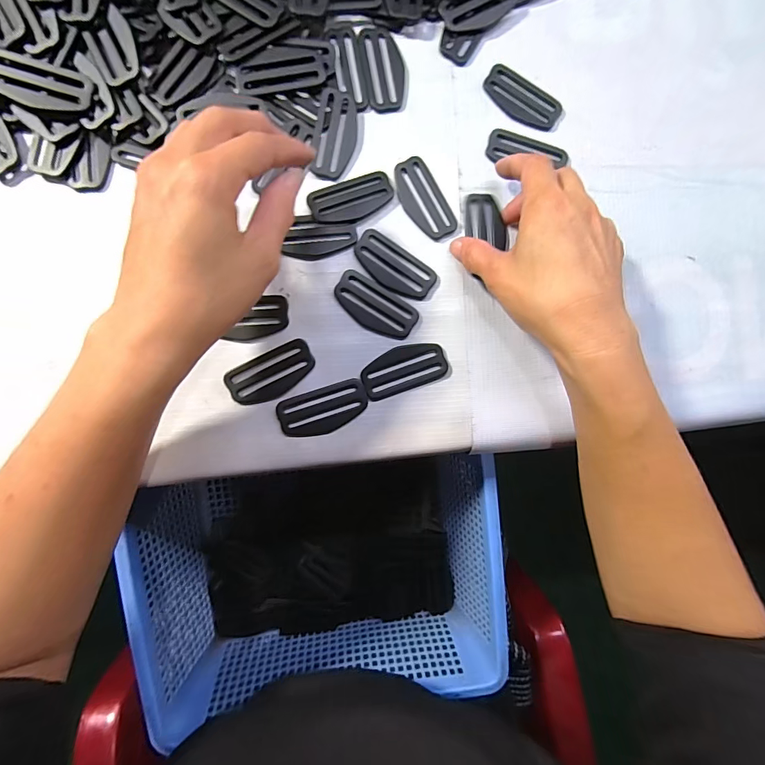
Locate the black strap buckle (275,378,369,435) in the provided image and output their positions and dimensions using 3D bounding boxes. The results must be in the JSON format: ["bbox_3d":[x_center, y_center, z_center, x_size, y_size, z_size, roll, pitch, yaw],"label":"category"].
[{"bbox_3d":[-0.039,0.018,0.268,0.059,0.004,0.030,-18,90,-7],"label":"black strap buckle"}]

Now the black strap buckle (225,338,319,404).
[{"bbox_3d":[-0.074,-0.005,0.266,0.058,0.004,0.030,-27,91,-7],"label":"black strap buckle"}]

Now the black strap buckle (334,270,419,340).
[{"bbox_3d":[-0.005,-0.052,0.273,0.059,0.004,0.029,32,85,-4],"label":"black strap buckle"}]

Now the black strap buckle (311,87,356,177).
[{"bbox_3d":[-0.032,-0.171,0.274,0.027,0.007,0.058,11,86,-6],"label":"black strap buckle"}]

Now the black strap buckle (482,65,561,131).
[{"bbox_3d":[0.102,-0.206,0.288,0.059,0.004,0.031,30,85,-4],"label":"black strap buckle"}]

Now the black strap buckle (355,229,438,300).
[{"bbox_3d":[0.008,-0.080,0.275,0.059,0.004,0.030,33,85,-4],"label":"black strap buckle"}]

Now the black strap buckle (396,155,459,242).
[{"bbox_3d":[0.029,-0.130,0.280,0.029,0.004,0.058,-31,91,-7],"label":"black strap buckle"}]

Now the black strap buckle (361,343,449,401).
[{"bbox_3d":[0.015,-0.010,0.274,0.059,0.004,0.029,-20,90,-7],"label":"black strap buckle"}]

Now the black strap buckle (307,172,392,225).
[{"bbox_3d":[-0.021,-0.128,0.274,0.058,0.004,0.028,-24,90,-7],"label":"black strap buckle"}]

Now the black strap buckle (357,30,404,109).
[{"bbox_3d":[0.001,-0.223,0.281,0.029,0.004,0.058,-10,89,-7],"label":"black strap buckle"}]

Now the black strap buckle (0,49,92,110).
[{"bbox_3d":[-0.213,-0.186,0.245,0.058,0.008,0.028,9,87,-6],"label":"black strap buckle"}]

